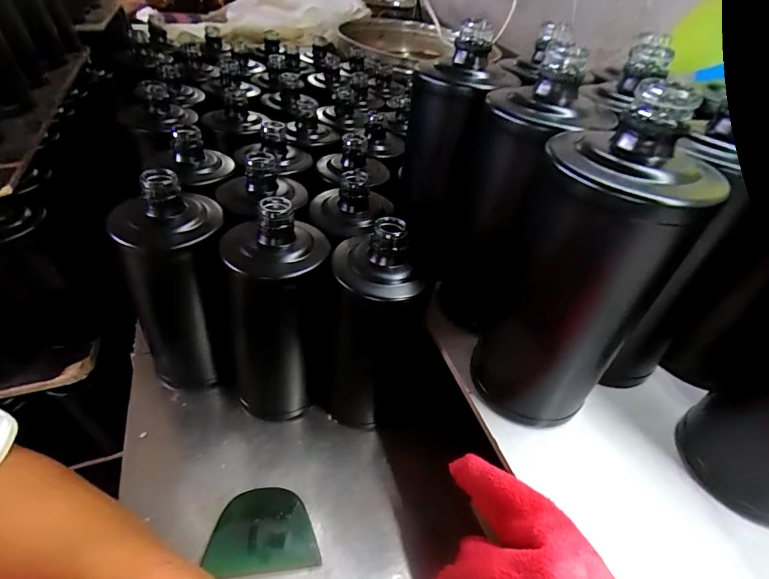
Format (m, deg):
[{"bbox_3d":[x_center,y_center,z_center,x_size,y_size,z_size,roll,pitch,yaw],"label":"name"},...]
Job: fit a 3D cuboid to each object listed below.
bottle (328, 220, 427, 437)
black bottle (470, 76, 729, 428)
[{"bbox_3d":[-0.014,0.034,0.336,0.076,0.192,0.070,3,43,-1],"label":"bottle"},{"bbox_3d":[0.107,-0.009,0.236,0.076,0.187,0.078,13,43,9],"label":"black bottle"}]

